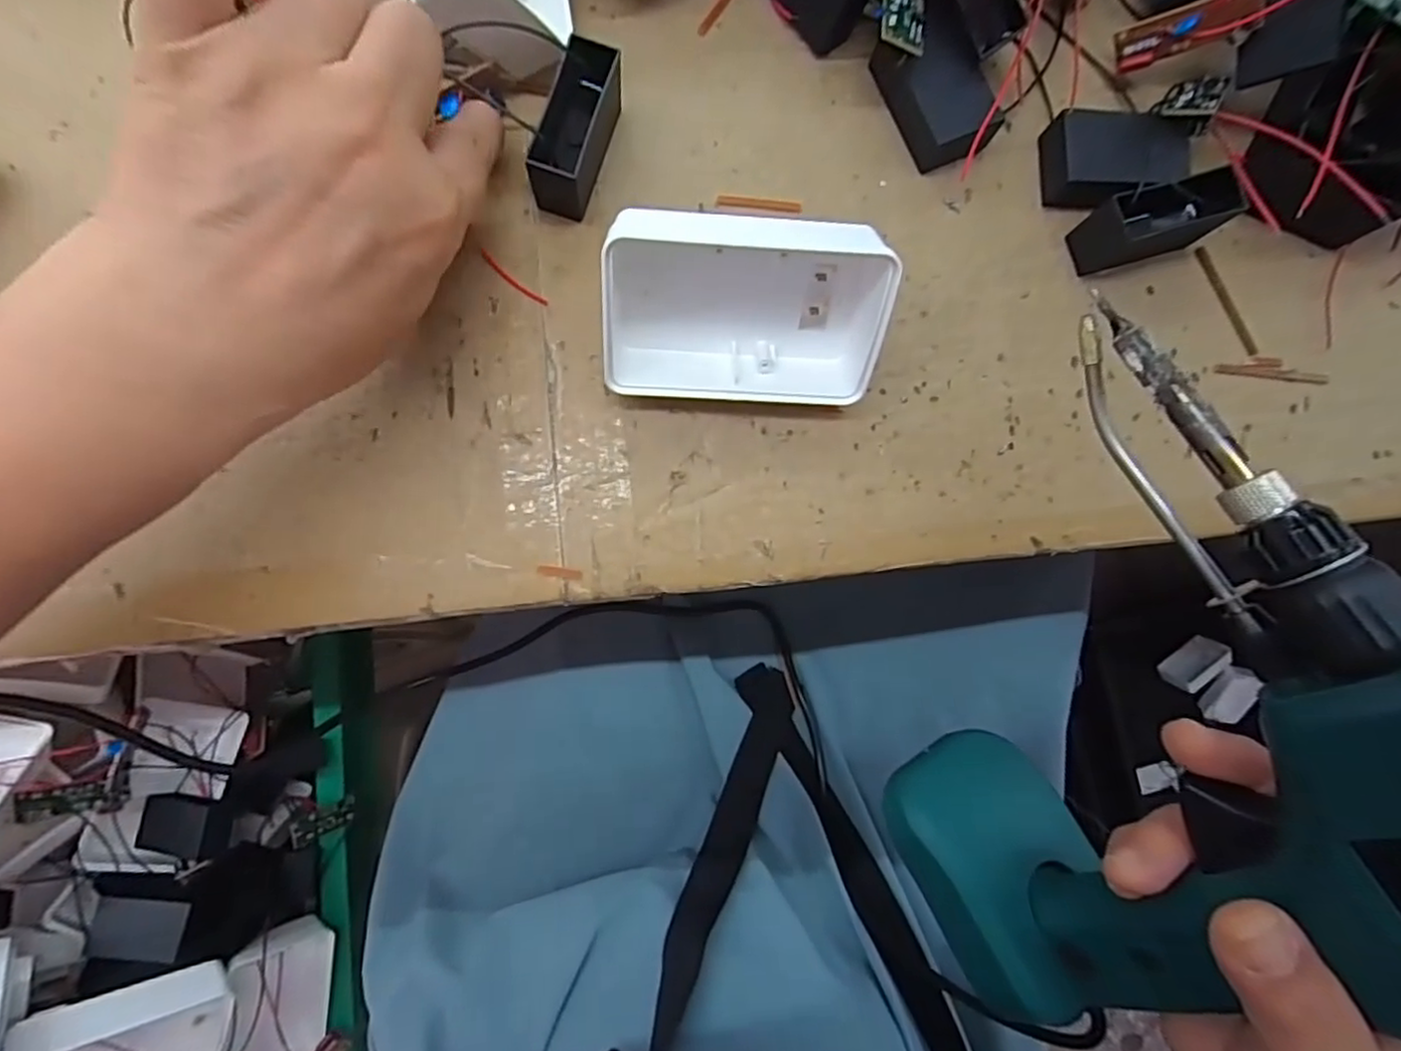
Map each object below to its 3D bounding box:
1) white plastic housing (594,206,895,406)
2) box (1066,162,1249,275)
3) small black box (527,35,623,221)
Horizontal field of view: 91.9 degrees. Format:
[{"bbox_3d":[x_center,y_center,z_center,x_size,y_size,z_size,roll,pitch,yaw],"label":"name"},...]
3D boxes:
[{"bbox_3d":[0.015,-0.072,0.224,0.093,0.038,0.061,-1,125,-8],"label":"white plastic housing"},{"bbox_3d":[0.169,-0.113,0.252,0.049,0.032,0.018,-17,87,-6],"label":"box"},{"bbox_3d":[-0.044,-0.138,0.238,0.018,0.028,0.049,22,84,-3],"label":"small black box"}]

